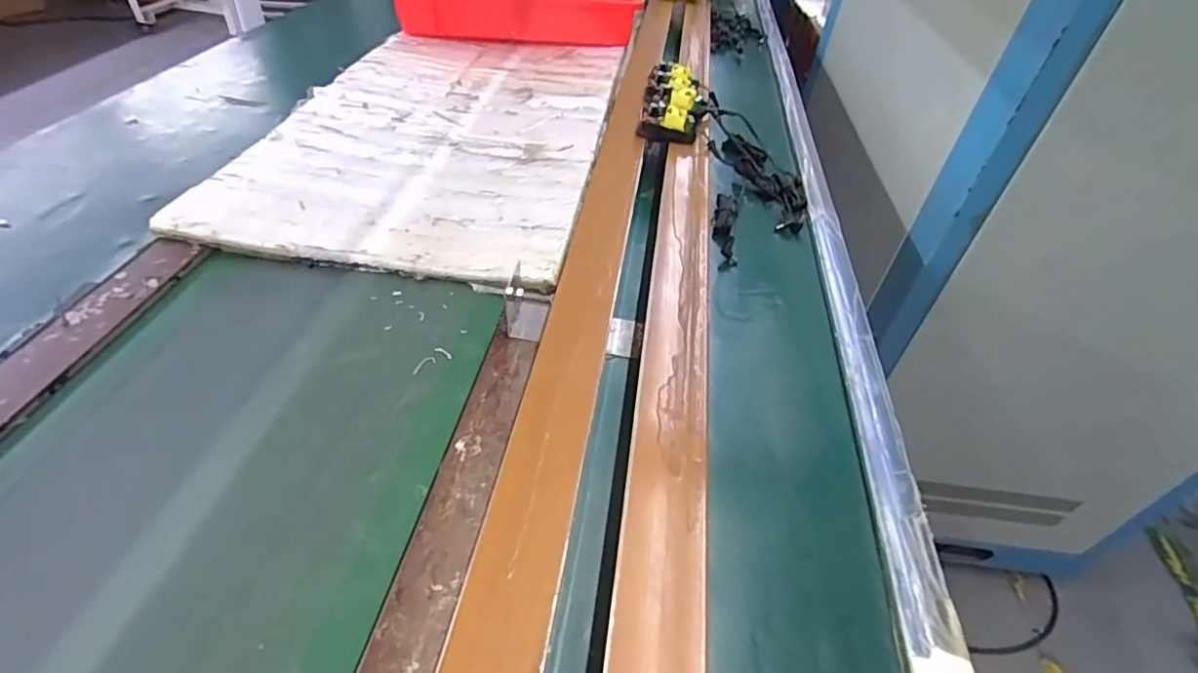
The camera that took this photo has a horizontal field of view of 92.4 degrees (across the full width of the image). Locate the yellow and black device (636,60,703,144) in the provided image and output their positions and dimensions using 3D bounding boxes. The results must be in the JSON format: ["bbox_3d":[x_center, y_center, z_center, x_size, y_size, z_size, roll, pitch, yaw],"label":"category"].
[{"bbox_3d":[0.095,-0.311,0.749,0.072,0.036,0.189,8,43,2],"label":"yellow and black device"}]

